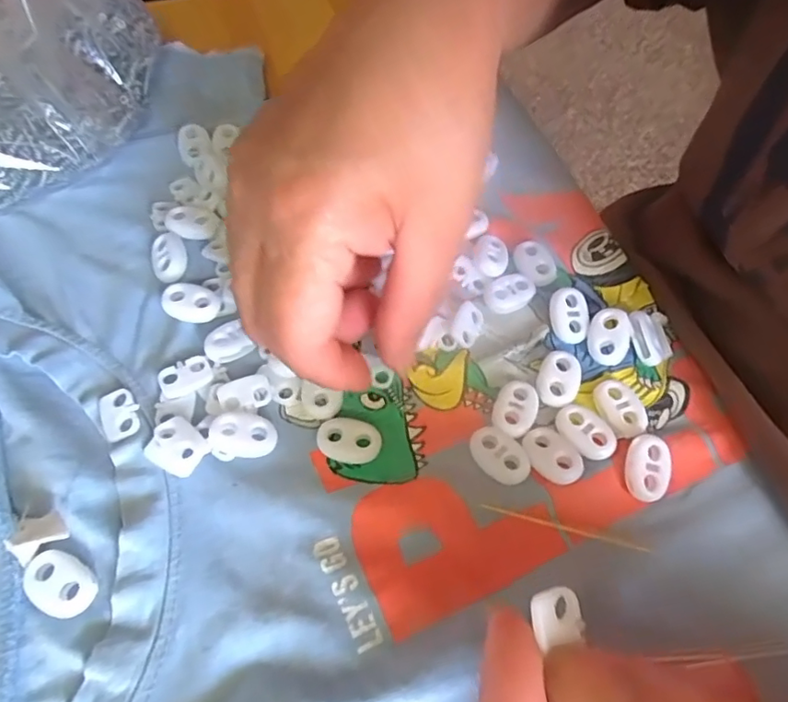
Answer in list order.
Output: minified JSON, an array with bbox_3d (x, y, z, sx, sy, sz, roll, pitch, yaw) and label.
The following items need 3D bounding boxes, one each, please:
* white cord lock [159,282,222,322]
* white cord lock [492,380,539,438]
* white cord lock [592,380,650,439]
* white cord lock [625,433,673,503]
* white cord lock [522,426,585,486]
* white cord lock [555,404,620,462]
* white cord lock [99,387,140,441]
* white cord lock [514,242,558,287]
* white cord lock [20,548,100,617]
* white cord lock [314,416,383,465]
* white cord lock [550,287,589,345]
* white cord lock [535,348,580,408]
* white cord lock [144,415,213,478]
[{"bbox_3d":[-0.079,-0.018,0.213,0.021,0.008,0.014,12,60,4],"label":"white cord lock"},{"bbox_3d":[0.044,0.021,0.198,0.014,0.004,0.023,20,61,9],"label":"white cord lock"},{"bbox_3d":[0.082,0.020,0.199,0.015,0.004,0.022,-29,65,-18],"label":"white cord lock"},{"bbox_3d":[0.087,0.040,0.186,0.014,0.004,0.022,9,76,10],"label":"white cord lock"},{"bbox_3d":[0.054,0.036,0.188,0.014,0.004,0.021,-25,64,-17],"label":"white cord lock"},{"bbox_3d":[0.067,0.027,0.192,0.015,0.004,0.023,-35,67,-21],"label":"white cord lock"},{"bbox_3d":[-0.097,0.022,0.192,0.013,0.004,0.018,-15,61,-11],"label":"white cord lock"},{"bbox_3d":[0.060,-0.038,0.233,0.015,0.005,0.021,-8,60,-8],"label":"white cord lock"},{"bbox_3d":[-0.101,0.070,0.164,0.022,0.004,0.015,34,63,16],"label":"white cord lock"},{"bbox_3d":[-0.016,0.032,0.191,0.022,0.004,0.015,13,60,4],"label":"white cord lock"},{"bbox_3d":[0.070,-0.014,0.218,0.014,0.004,0.022,-8,83,9],"label":"white cord lock"},{"bbox_3d":[0.062,0.010,0.204,0.015,0.005,0.022,18,60,8],"label":"white cord lock"},{"bbox_3d":[-0.073,0.032,0.185,0.019,0.005,0.016,33,63,15],"label":"white cord lock"}]

